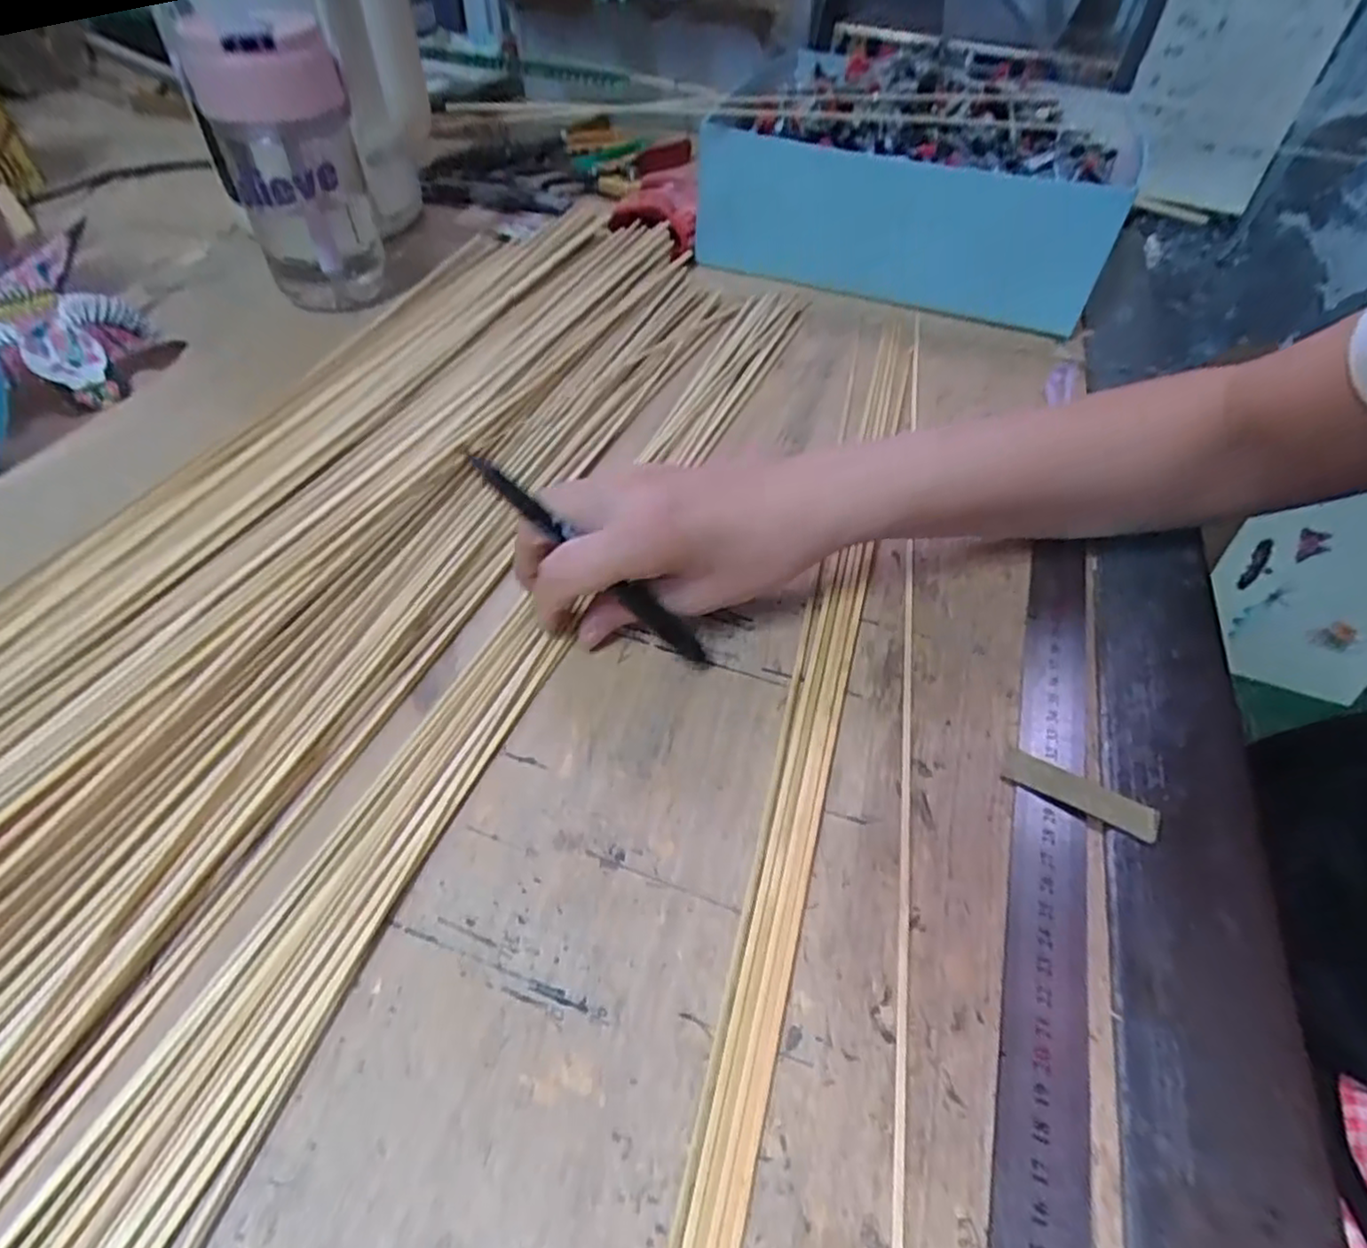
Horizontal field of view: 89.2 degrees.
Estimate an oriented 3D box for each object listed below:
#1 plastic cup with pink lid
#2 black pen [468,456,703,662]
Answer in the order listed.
[{"bbox_3d":[-0.258,-0.298,0.463,0.083,0.166,0.074,-18,53,-18],"label":"plastic cup with pink lid"},{"bbox_3d":[-0.037,-0.025,0.297,0.131,0.010,0.010,42,50,-17],"label":"black pen"}]

